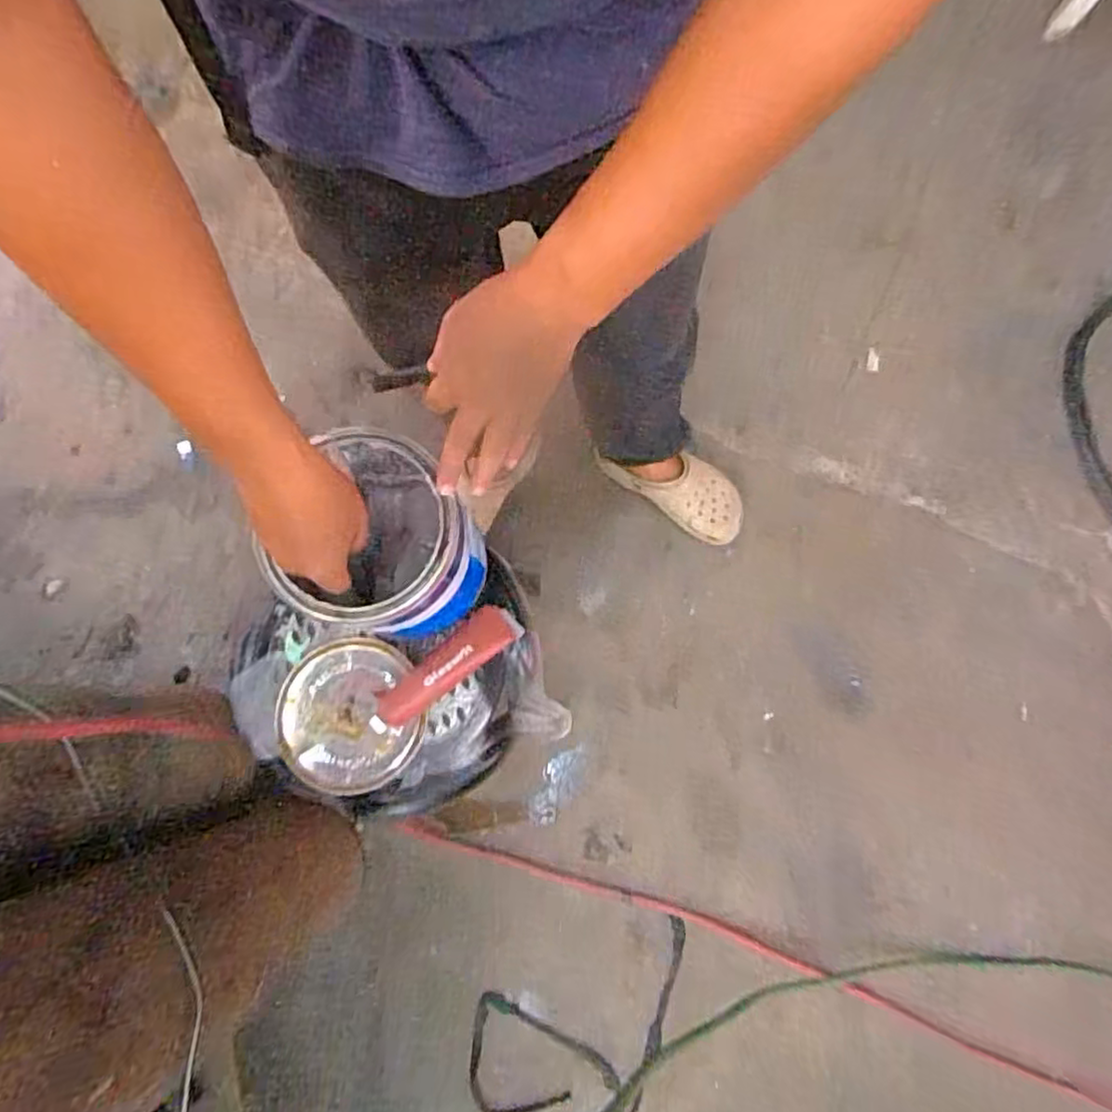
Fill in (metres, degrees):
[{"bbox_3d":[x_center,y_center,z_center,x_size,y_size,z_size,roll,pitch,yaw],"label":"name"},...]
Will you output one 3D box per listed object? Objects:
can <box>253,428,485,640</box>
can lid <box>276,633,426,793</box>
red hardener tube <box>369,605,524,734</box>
[{"bbox_3d":[-0.154,-0.002,0.655,0.143,0.224,0.165,24,77,7],"label":"can"},{"bbox_3d":[-0.219,0.167,0.724,0.143,0.012,0.155,0,78,-1],"label":"can lid"},{"bbox_3d":[-0.119,0.115,0.721,0.177,0.029,0.049,-38,81,-9],"label":"red hardener tube"}]

